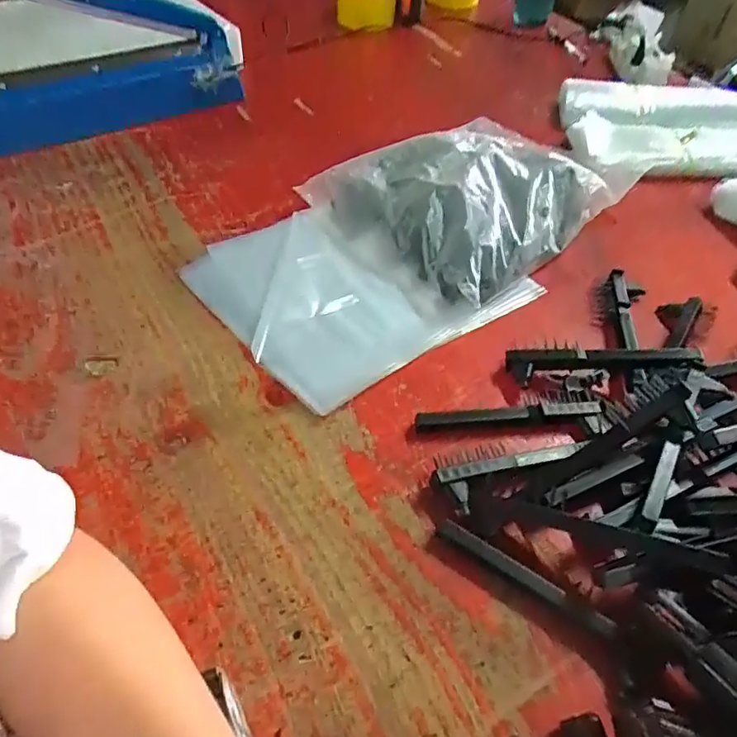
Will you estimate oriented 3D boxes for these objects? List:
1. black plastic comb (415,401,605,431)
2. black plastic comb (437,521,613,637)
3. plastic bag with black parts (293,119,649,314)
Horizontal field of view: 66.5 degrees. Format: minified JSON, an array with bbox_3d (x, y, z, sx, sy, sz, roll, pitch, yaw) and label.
[{"bbox_3d":[0.133,0.045,0.527,0.175,0.016,0.019,-3,50,-6],"label":"black plastic comb"},{"bbox_3d":[0.119,0.159,0.432,0.142,0.017,0.012,28,54,18],"label":"black plastic comb"},{"bbox_3d":[0.135,-0.222,0.717,0.345,0.069,0.264,-30,58,-26],"label":"plastic bag with black parts"}]

